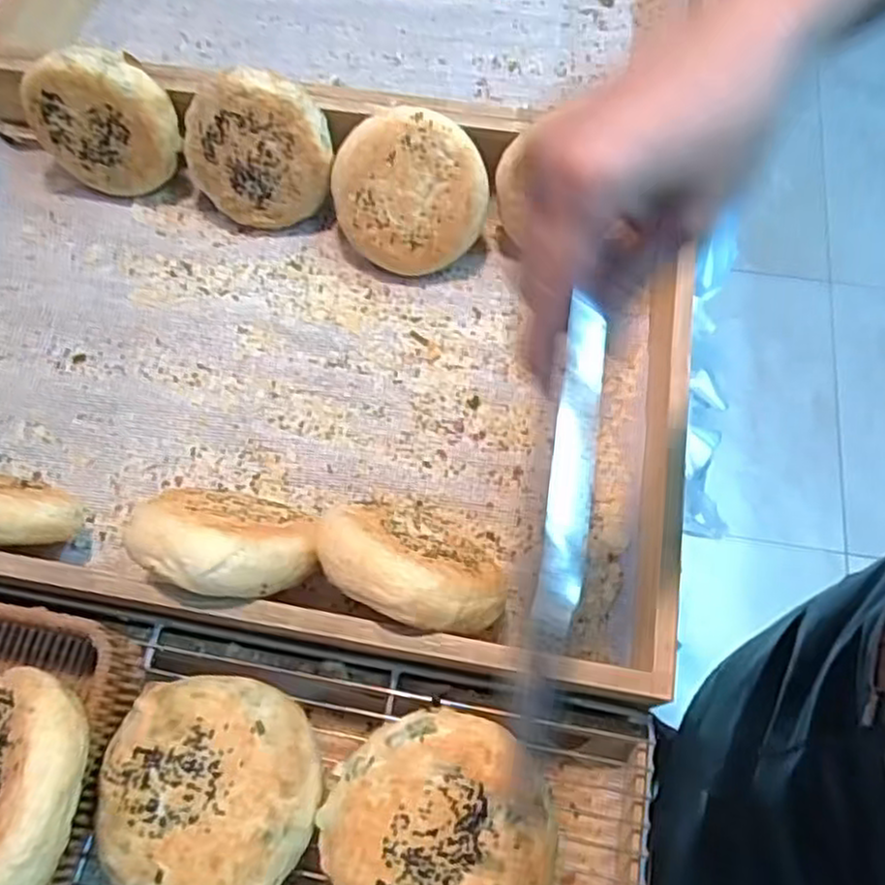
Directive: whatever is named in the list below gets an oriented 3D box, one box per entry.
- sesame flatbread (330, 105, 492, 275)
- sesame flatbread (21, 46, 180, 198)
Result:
[{"bbox_3d":[-0.026,-0.189,0.554,0.115,0.115,0.016,0,23,10],"label":"sesame flatbread"},{"bbox_3d":[-0.270,-0.257,0.587,0.116,0.111,0.036,3,51,5],"label":"sesame flatbread"}]

